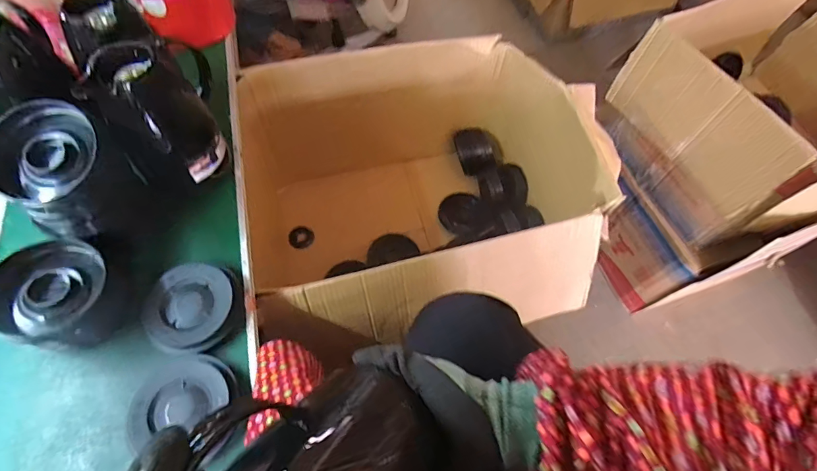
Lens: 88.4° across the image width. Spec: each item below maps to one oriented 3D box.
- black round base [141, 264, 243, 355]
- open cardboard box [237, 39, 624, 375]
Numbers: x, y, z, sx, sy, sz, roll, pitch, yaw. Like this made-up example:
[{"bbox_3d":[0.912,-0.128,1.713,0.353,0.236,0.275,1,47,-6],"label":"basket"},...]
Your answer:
[{"bbox_3d":[-0.277,0.092,0.538,0.111,0.024,0.110,1,62,-2],"label":"black round base"},{"bbox_3d":[0.009,-0.081,0.928,0.703,0.392,0.627,-13,63,-9],"label":"open cardboard box"}]

